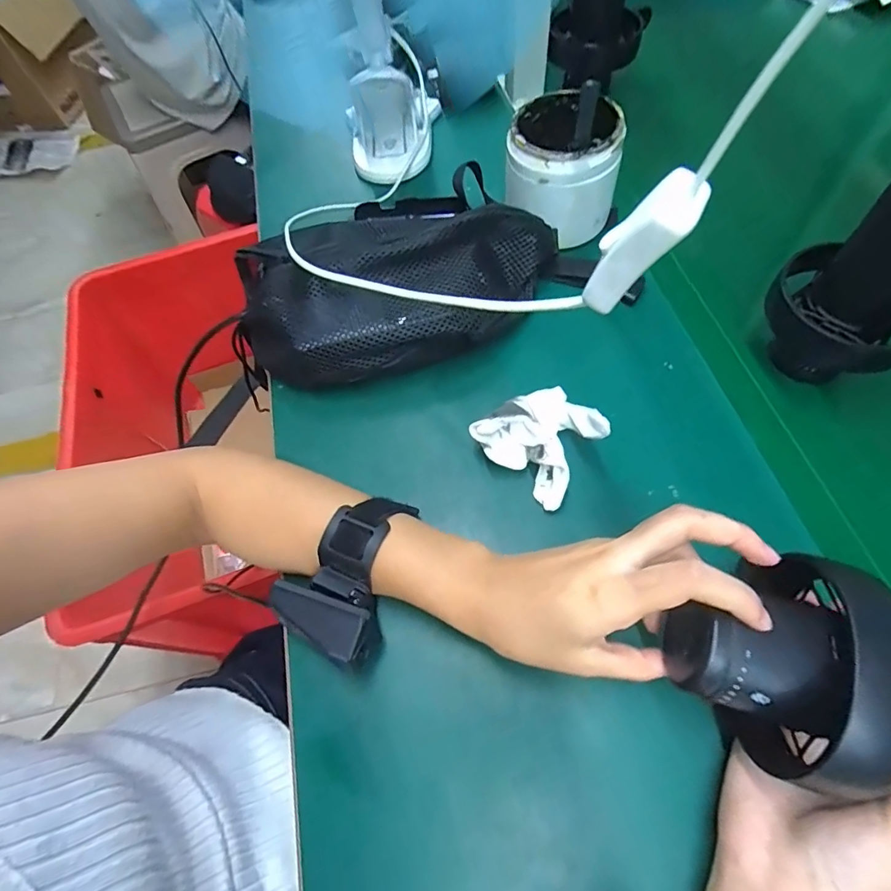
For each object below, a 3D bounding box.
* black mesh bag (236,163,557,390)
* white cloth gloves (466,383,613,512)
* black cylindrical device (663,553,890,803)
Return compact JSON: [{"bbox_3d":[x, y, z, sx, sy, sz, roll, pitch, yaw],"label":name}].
[{"bbox_3d":[-0.042,-0.126,0.400,0.267,0.078,0.136,-10,62,3],"label":"black mesh bag"},{"bbox_3d":[0.069,-0.002,0.350,0.070,0.050,0.076,-39,64,-13],"label":"white cloth gloves"},{"bbox_3d":[0.194,0.114,0.230,0.179,0.086,0.086,13,67,6],"label":"black cylindrical device"}]

